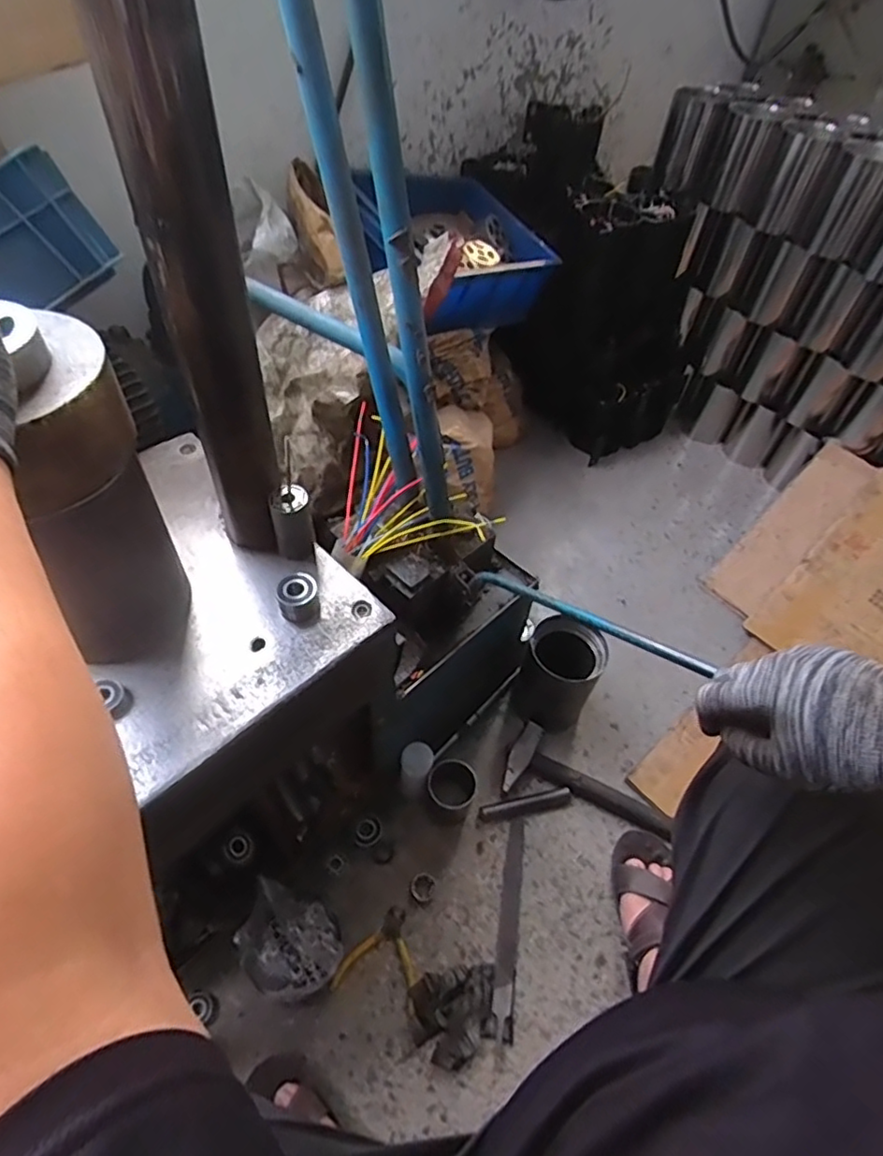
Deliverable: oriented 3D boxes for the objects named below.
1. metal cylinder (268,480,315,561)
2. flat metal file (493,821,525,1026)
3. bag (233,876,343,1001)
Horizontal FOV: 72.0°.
[{"bbox_3d":[-0.150,-0.056,0.615,0.035,0.073,0.038,-13,53,-15],"label":"metal cylinder"},{"bbox_3d":[0.094,0.457,0.838,0.024,0.012,0.242,10,51,3],"label":"flat metal file"},{"bbox_3d":[-0.188,0.452,0.751,0.124,0.101,0.111,25,53,14],"label":"bag"}]

